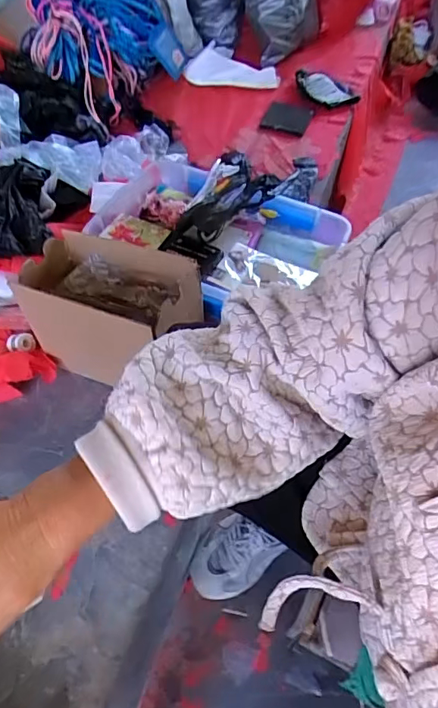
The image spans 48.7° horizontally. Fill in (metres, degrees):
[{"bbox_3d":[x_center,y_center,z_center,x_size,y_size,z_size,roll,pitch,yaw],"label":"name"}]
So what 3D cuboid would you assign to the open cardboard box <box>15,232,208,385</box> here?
[{"bbox_3d":[-0.135,-0.048,0.644,0.196,0.171,0.113,17,55,11],"label":"open cardboard box"}]

